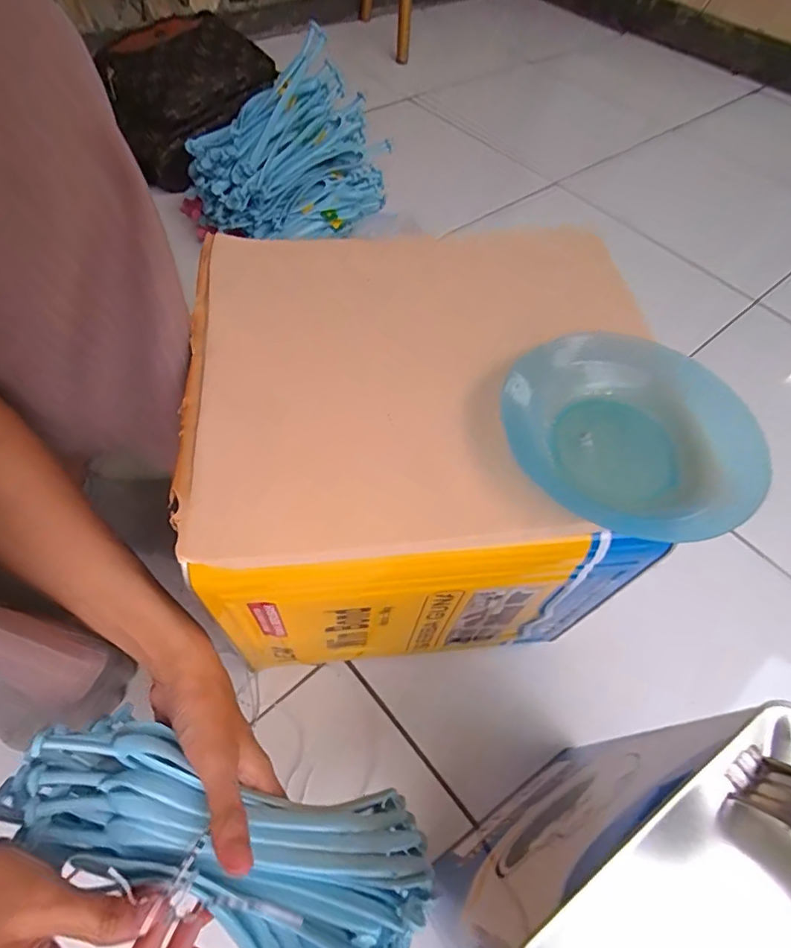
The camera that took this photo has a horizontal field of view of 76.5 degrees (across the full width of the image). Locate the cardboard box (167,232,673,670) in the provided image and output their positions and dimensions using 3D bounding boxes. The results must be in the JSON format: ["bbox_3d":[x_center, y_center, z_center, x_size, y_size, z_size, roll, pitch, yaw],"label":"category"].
[{"bbox_3d":[0.006,-0.002,0.383,0.256,0.211,0.225,-3,58,-7],"label":"cardboard box"}]

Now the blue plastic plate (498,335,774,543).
[{"bbox_3d":[0.120,-0.022,0.261,0.123,0.027,0.107,39,62,18],"label":"blue plastic plate"}]

